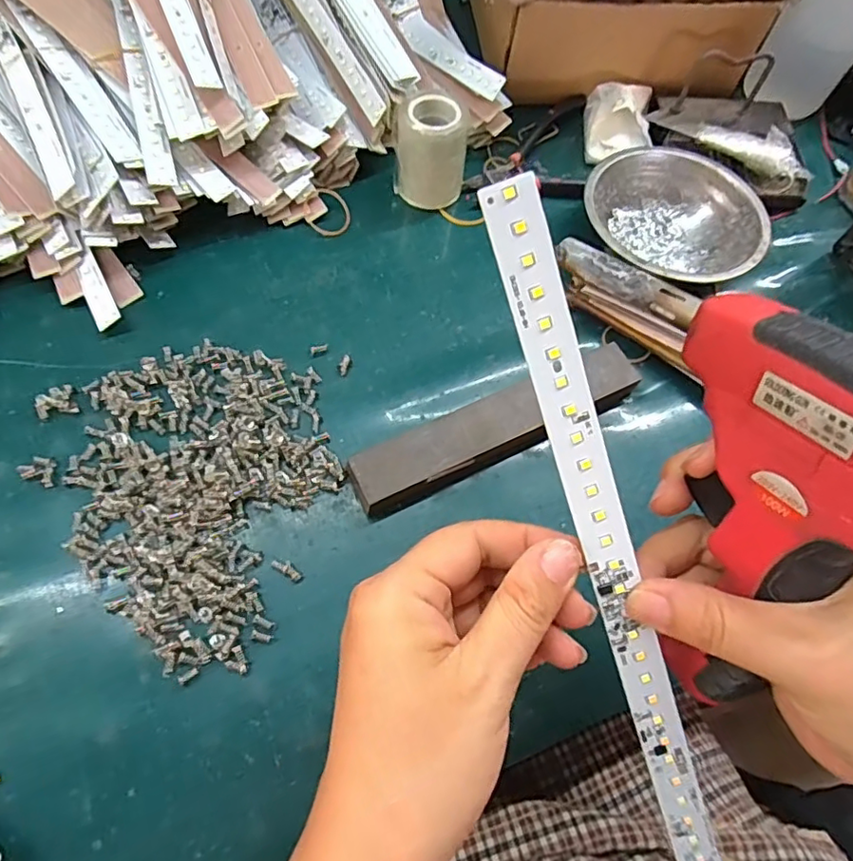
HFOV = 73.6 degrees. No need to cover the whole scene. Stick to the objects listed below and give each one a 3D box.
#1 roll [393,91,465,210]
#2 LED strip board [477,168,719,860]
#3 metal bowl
[{"bbox_3d":[0.003,-0.200,0.412,0.048,0.062,0.044,-36,74,-18],"label":"roll"},{"bbox_3d":[0.068,0.054,0.203,0.018,0.005,0.276,-18,105,4],"label":"LED strip board"},{"bbox_3d":[0.175,-0.148,0.417,0.123,0.045,0.123,2,67,-4],"label":"metal bowl"}]

